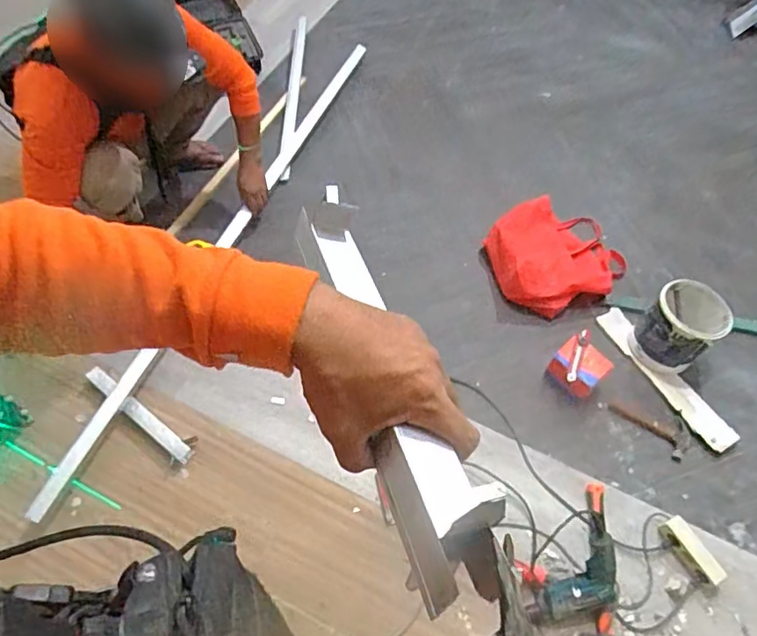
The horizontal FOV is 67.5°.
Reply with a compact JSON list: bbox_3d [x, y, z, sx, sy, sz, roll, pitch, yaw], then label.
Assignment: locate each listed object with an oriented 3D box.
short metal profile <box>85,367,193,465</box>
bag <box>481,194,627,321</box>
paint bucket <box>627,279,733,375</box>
[{"bbox_3d":[-0.612,0.240,1.438,0.370,0.044,0.044,35,64,16],"label":"short metal profile"},{"bbox_3d":[0.527,-0.207,1.695,0.411,0.149,0.371,-19,63,-14],"label":"bag"},{"bbox_3d":[0.803,0.030,1.528,0.191,0.201,0.175,2,60,-3],"label":"paint bucket"}]

